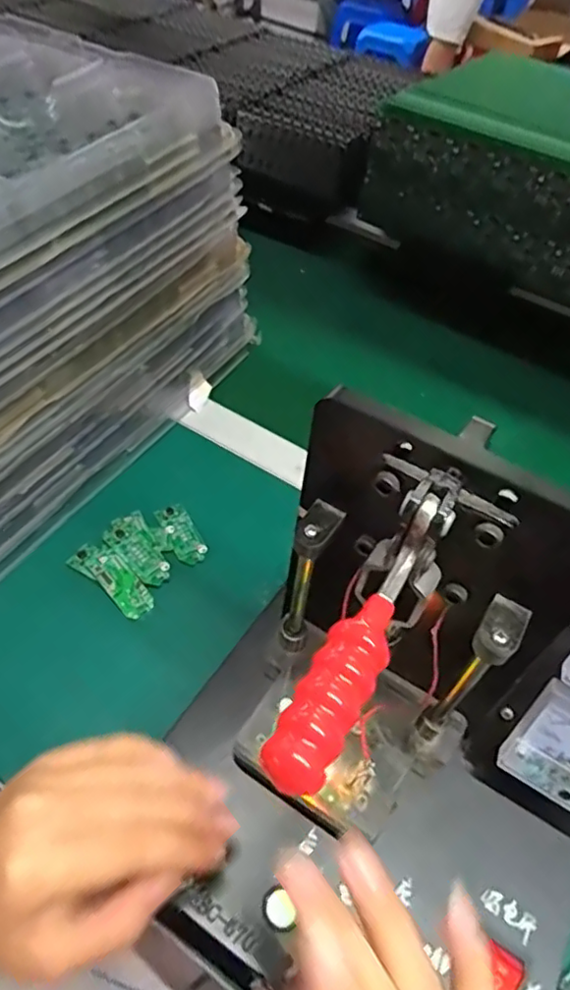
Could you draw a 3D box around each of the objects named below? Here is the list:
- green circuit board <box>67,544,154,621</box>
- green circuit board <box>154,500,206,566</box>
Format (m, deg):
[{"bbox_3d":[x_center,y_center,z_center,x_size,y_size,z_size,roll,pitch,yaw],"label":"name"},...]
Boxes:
[{"bbox_3d":[-0.127,0.062,0.449,0.072,0.010,0.027,33,54,21],"label":"green circuit board"},{"bbox_3d":[-0.081,0.031,0.480,0.024,0.007,0.056,-22,56,-23],"label":"green circuit board"}]

